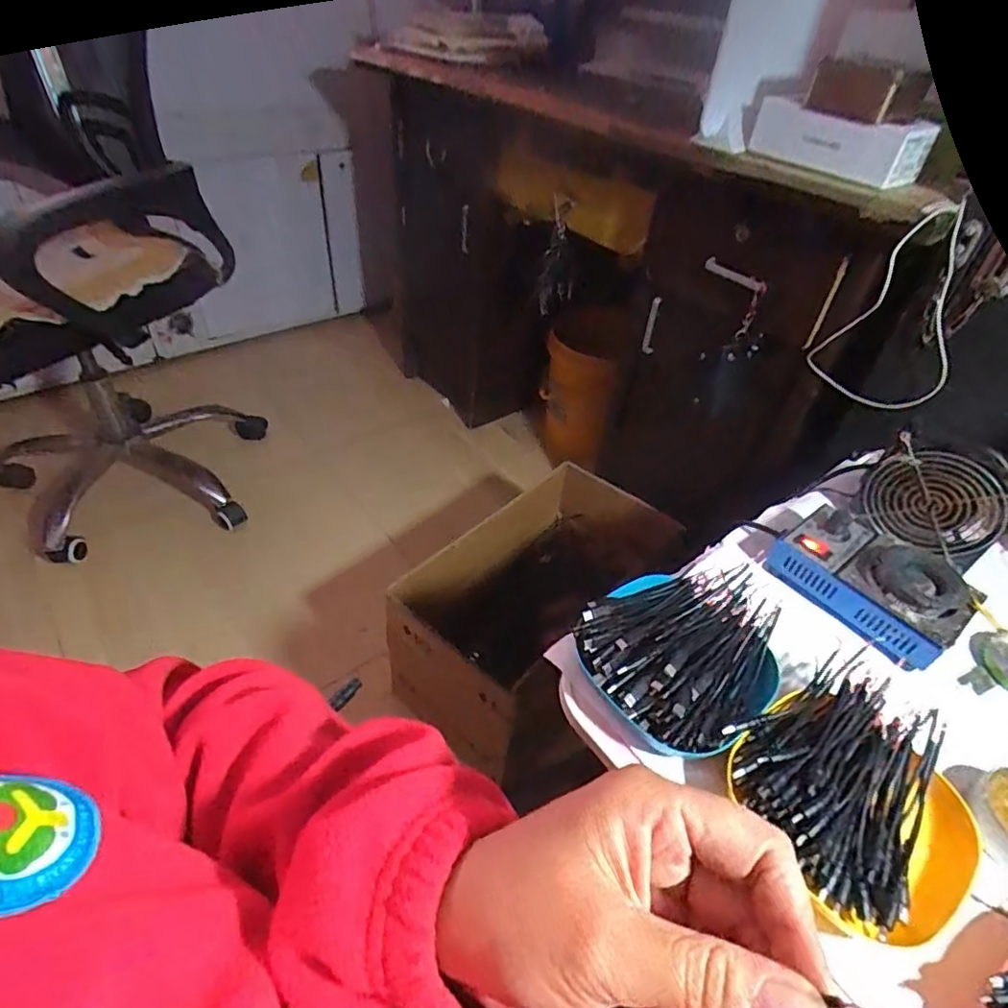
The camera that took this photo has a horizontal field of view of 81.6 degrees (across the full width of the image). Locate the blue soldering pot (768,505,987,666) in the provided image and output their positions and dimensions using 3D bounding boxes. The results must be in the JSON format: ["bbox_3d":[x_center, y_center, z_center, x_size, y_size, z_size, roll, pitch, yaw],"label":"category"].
[{"bbox_3d":[0.330,0.068,0.528,0.099,0.063,0.151,-25,51,-28],"label":"blue soldering pot"}]

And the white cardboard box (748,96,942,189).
[{"bbox_3d":[0.377,-0.415,0.666,0.080,0.054,0.175,-31,54,-32],"label":"white cardboard box"}]

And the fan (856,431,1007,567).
[{"bbox_3d":[0.418,-0.003,0.568,0.032,0.098,0.110,-20,49,-34],"label":"fan"}]

